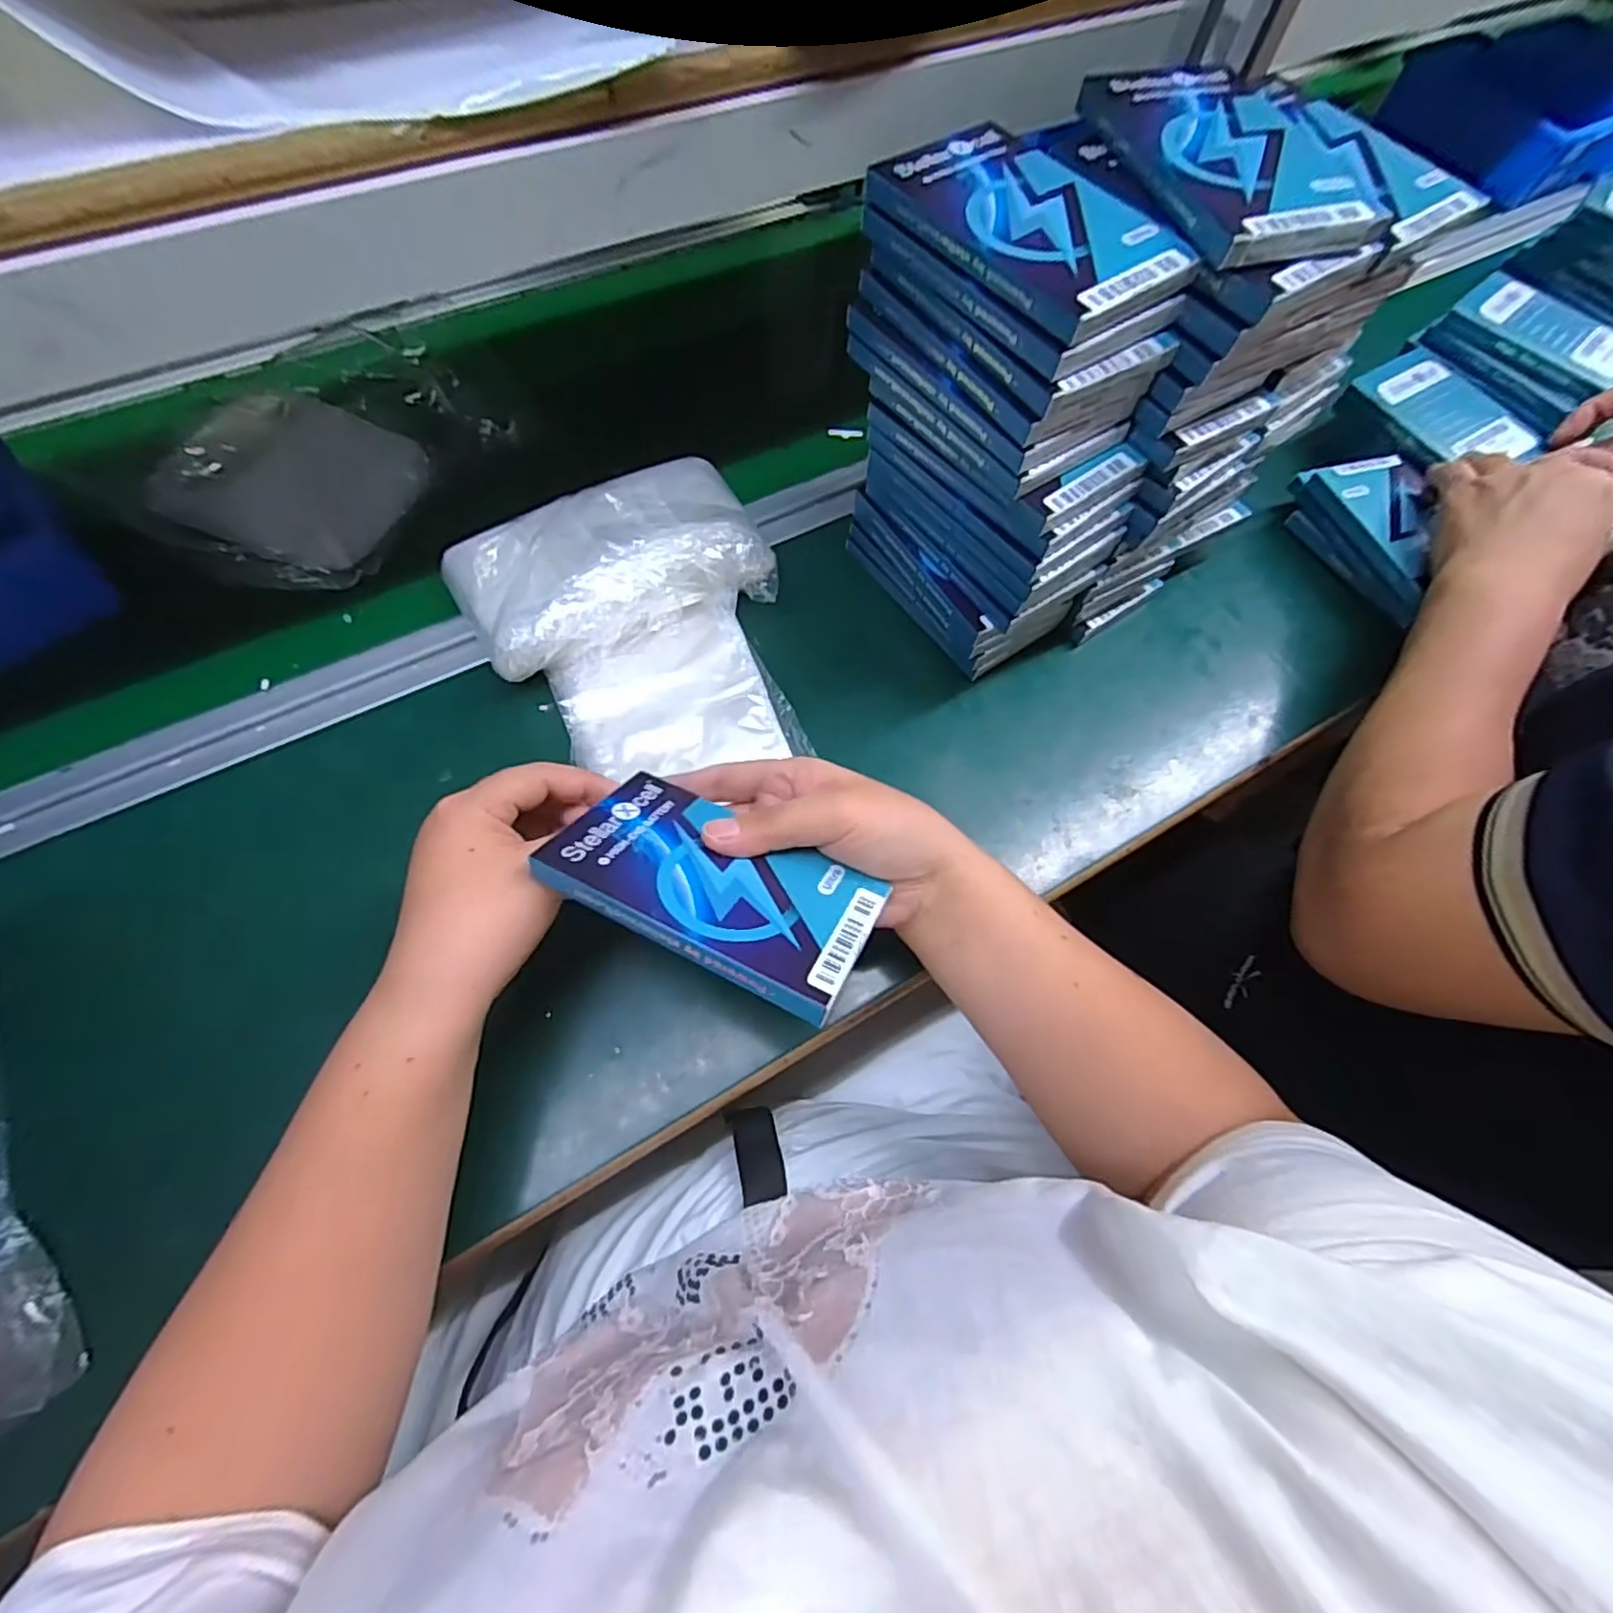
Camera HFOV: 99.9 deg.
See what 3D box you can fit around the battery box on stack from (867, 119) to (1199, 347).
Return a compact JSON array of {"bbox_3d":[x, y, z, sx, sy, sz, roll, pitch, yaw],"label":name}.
[{"bbox_3d":[0.102,-0.258,0.300,0.087,0.016,0.130,-35,72,-16],"label":"battery box on stack"}]

